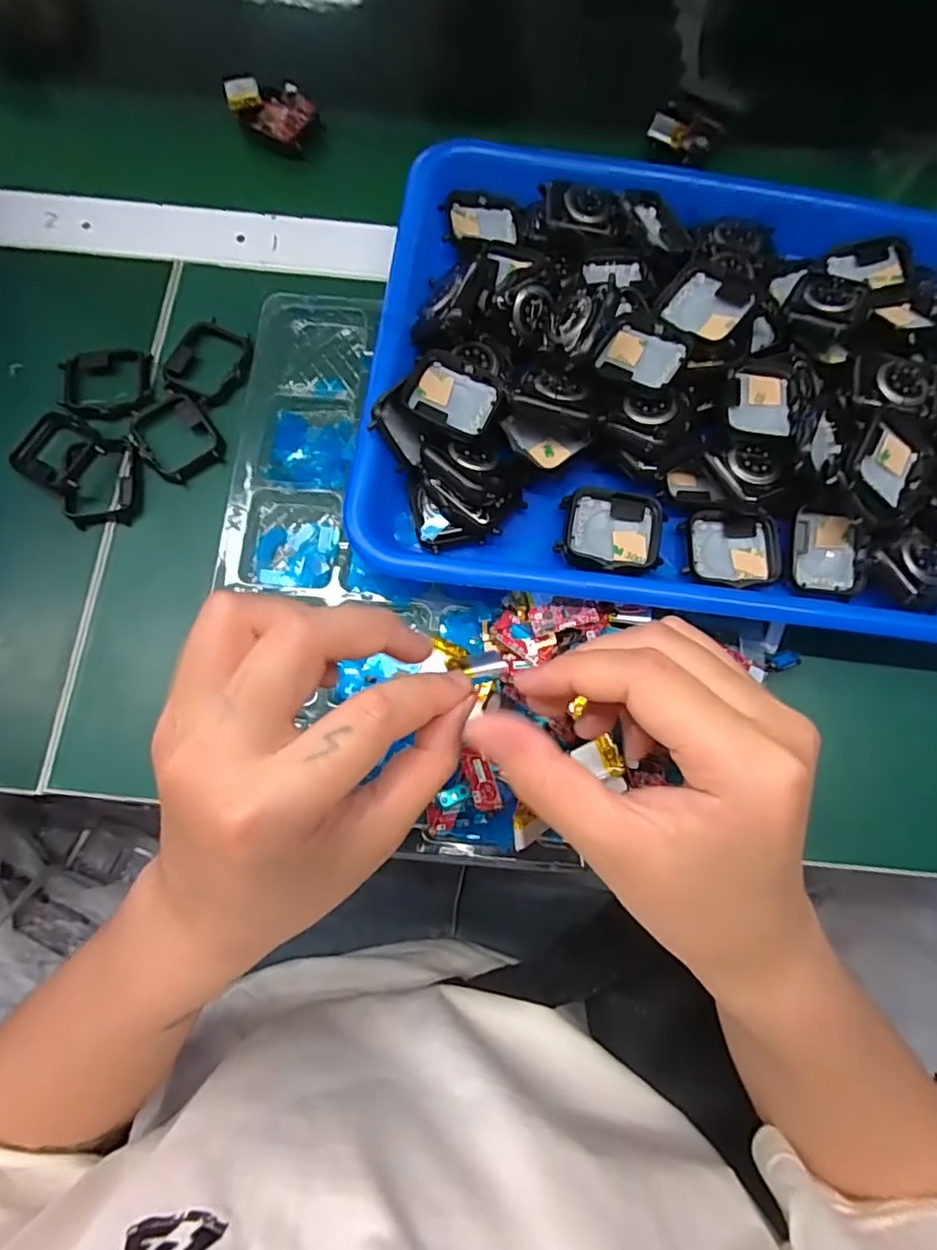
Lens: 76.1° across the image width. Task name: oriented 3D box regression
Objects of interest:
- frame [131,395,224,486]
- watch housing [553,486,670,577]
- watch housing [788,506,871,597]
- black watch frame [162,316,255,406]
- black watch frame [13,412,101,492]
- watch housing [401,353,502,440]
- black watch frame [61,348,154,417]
[{"bbox_3d":[-0.150,-0.097,0.308,0.038,0.010,0.046,-35,78,-10],"label":"frame"},{"bbox_3d":[0.065,-0.042,0.274,0.047,0.009,0.041,8,74,5],"label":"watch housing"},{"bbox_3d":[0.169,-0.033,0.280,0.035,0.014,0.036,6,74,4],"label":"watch housing"},{"bbox_3d":[-0.137,-0.138,0.317,0.041,0.012,0.047,27,75,6],"label":"black watch frame"},{"bbox_3d":[-0.207,-0.088,0.306,0.039,0.016,0.037,26,75,6],"label":"black watch frame"},{"bbox_3d":[-0.007,-0.104,0.274,0.040,0.010,0.033,19,75,4],"label":"watch housing"},{"bbox_3d":[-0.190,-0.125,0.314,0.046,0.010,0.037,-5,75,-3],"label":"black watch frame"}]

